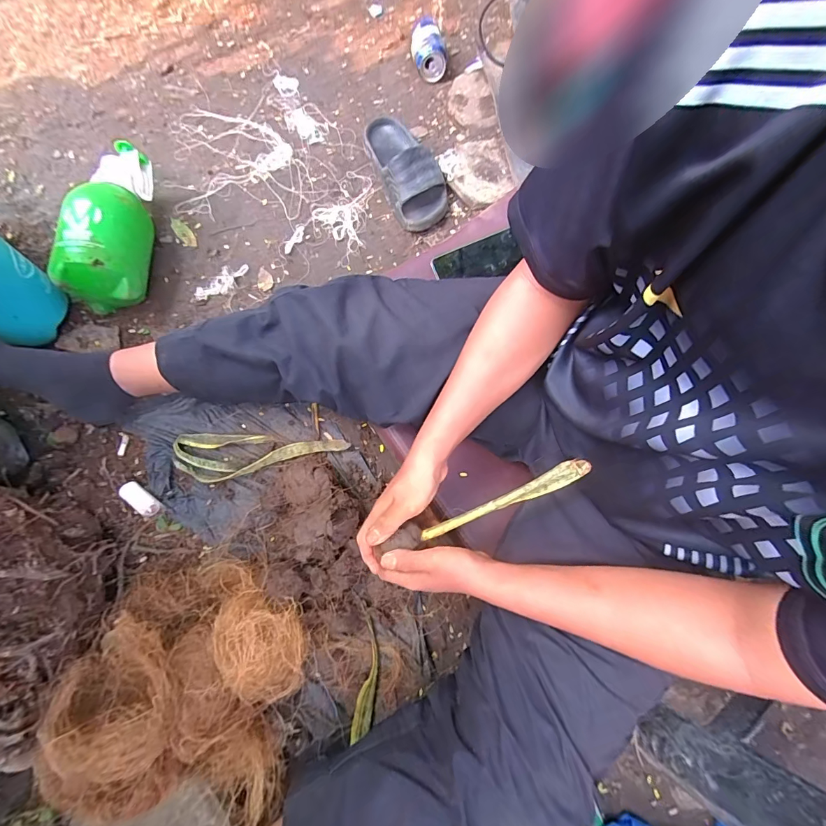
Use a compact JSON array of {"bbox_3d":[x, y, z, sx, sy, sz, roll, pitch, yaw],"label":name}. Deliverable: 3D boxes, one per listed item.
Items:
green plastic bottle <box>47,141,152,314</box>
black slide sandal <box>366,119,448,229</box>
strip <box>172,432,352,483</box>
[{"bbox_3d":[-0.501,-0.334,0.689,0.114,0.125,0.305,3,76,-1],"label":"green plastic bottle"},{"bbox_3d":[-0.014,-0.476,0.756,0.105,0.081,0.263,-21,77,-7],"label":"black slide sandal"},{"bbox_3d":[-0.238,0.071,0.618,0.261,0.017,0.075,3,76,-1],"label":"strip"}]

